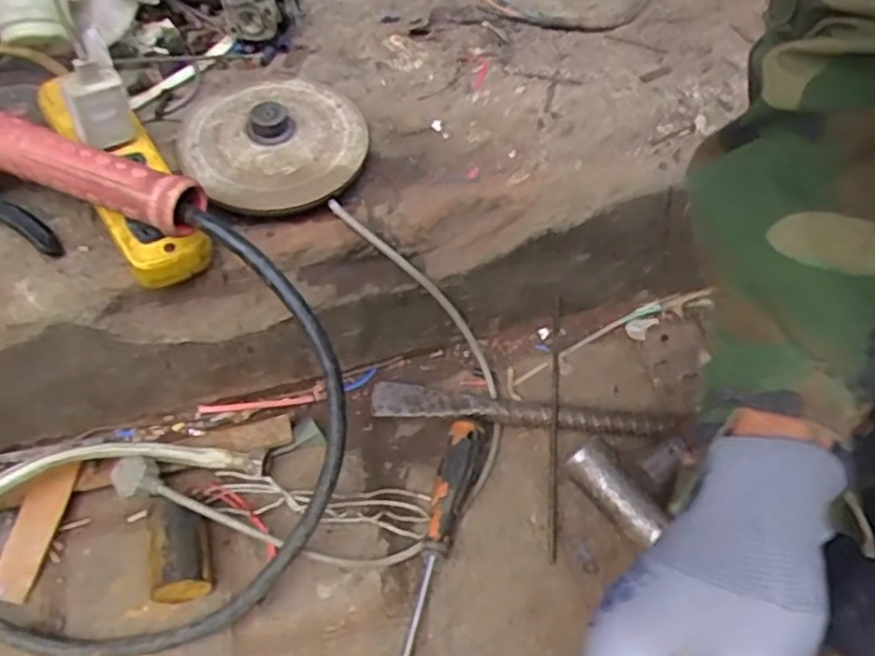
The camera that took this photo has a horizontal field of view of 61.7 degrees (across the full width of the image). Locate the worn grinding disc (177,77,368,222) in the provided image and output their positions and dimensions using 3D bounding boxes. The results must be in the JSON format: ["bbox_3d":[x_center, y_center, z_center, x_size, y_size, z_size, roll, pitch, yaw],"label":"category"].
[{"bbox_3d":[-0.130,-0.151,0.573,0.137,0.047,0.145,-1,52,1],"label":"worn grinding disc"}]

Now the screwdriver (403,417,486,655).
[{"bbox_3d":[-0.009,0.176,0.516,0.027,0.038,0.247,14,53,10],"label":"screwdriver"}]

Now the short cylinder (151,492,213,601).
[{"bbox_3d":[-0.181,0.158,0.524,0.039,0.047,0.061,-9,53,-8],"label":"short cylinder"}]

